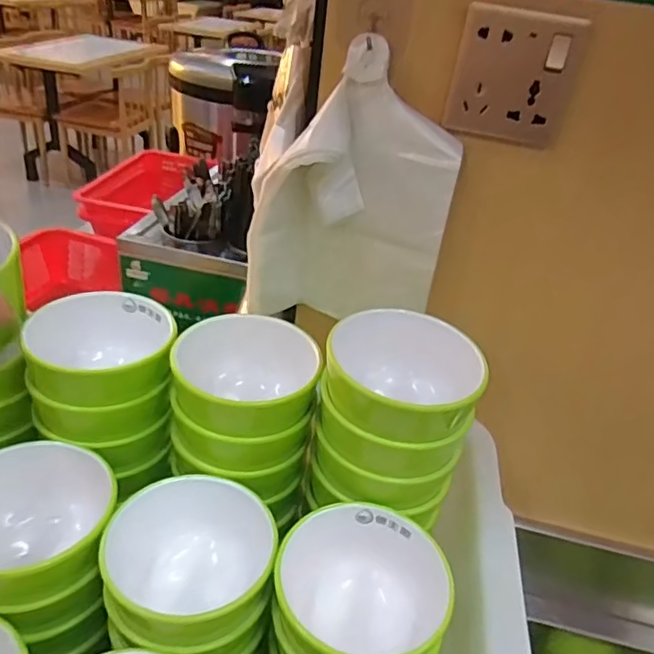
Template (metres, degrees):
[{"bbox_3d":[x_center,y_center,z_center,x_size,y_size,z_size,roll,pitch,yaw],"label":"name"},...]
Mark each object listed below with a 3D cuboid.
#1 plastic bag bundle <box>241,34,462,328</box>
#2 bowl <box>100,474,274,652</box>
[{"bbox_3d":[0.018,-0.103,0.492,0.156,0.218,0.055,4,32,-4],"label":"plastic bag bundle"},{"bbox_3d":[-0.090,0.159,0.398,0.103,0.068,0.105,5,32,-3],"label":"bowl"}]

